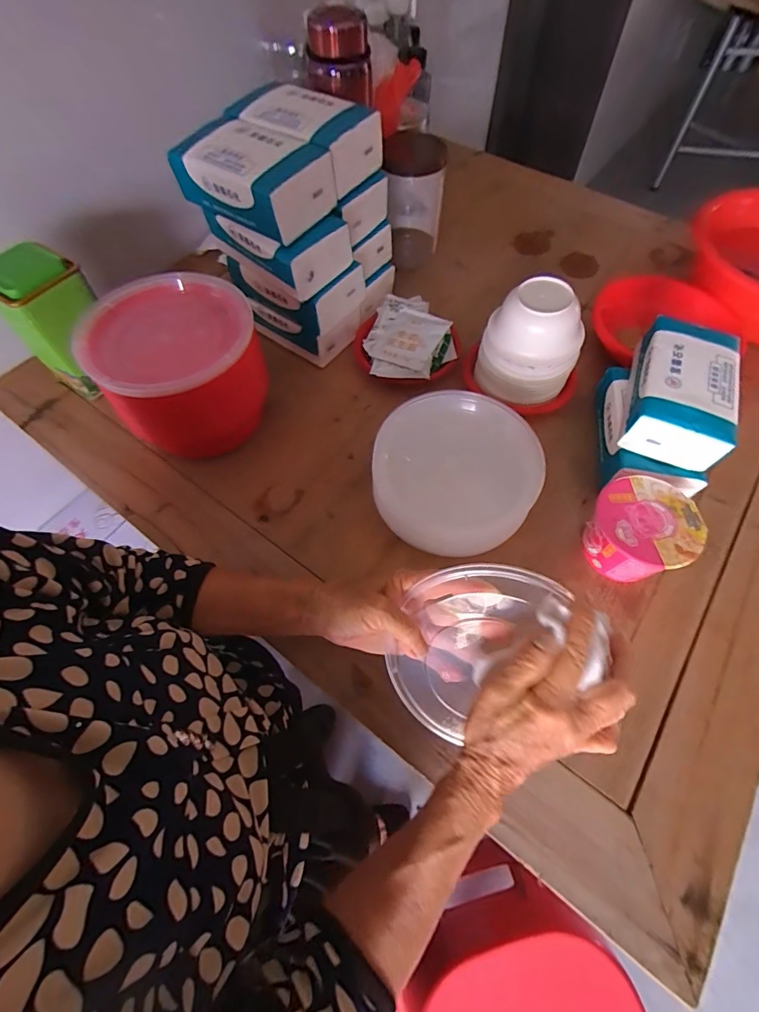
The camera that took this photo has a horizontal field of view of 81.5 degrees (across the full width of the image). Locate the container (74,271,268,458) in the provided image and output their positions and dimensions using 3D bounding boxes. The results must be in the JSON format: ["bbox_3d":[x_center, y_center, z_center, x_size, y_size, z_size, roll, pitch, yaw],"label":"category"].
[{"bbox_3d":[-0.220,-0.156,0.504,0.173,0.115,0.182,-1,62,1],"label":"container"}]

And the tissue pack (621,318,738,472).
[{"bbox_3d":[0.323,-0.128,0.474,0.092,0.050,0.159,19,64,11],"label":"tissue pack"}]

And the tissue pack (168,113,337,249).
[{"bbox_3d":[-0.139,-0.359,0.480,0.163,0.055,0.096,30,67,16],"label":"tissue pack"}]

